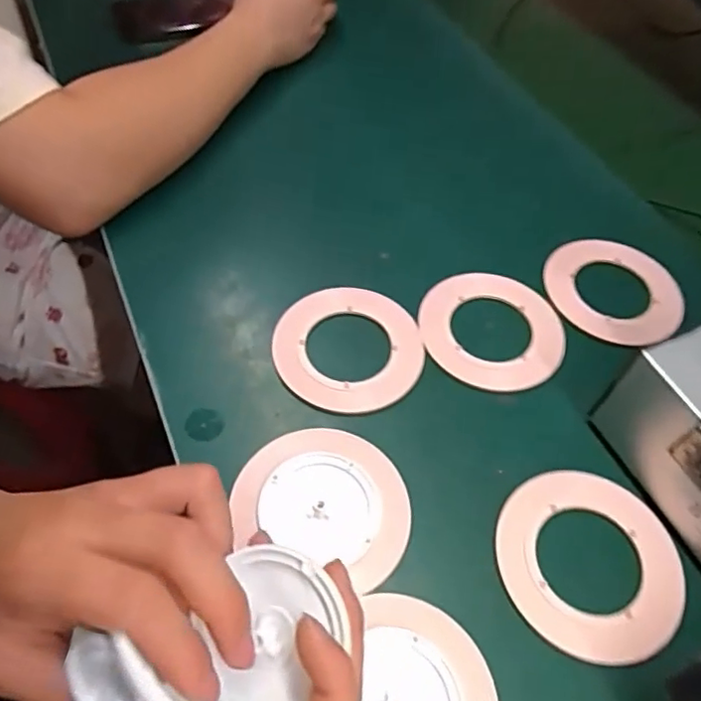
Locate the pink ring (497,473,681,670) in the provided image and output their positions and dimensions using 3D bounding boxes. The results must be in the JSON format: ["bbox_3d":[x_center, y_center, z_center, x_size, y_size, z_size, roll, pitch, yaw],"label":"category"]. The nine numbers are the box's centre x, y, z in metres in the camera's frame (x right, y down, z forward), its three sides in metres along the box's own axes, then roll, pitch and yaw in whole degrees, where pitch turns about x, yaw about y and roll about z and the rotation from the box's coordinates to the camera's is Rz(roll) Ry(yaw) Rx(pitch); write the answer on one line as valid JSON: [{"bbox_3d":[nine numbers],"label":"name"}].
[{"bbox_3d":[0.136,0.116,0.331,0.101,0.004,0.101,2,54,-3],"label":"pink ring"}]

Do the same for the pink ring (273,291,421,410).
[{"bbox_3d":[0.000,-0.005,0.404,0.099,0.008,0.101,2,54,-3],"label":"pink ring"}]

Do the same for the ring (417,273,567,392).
[{"bbox_3d":[0.102,-0.017,0.421,0.102,0.005,0.100,2,54,-3],"label":"ring"}]

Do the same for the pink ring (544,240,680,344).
[{"bbox_3d":[0.201,-0.048,0.451,0.098,0.008,0.103,2,54,-3],"label":"pink ring"}]

